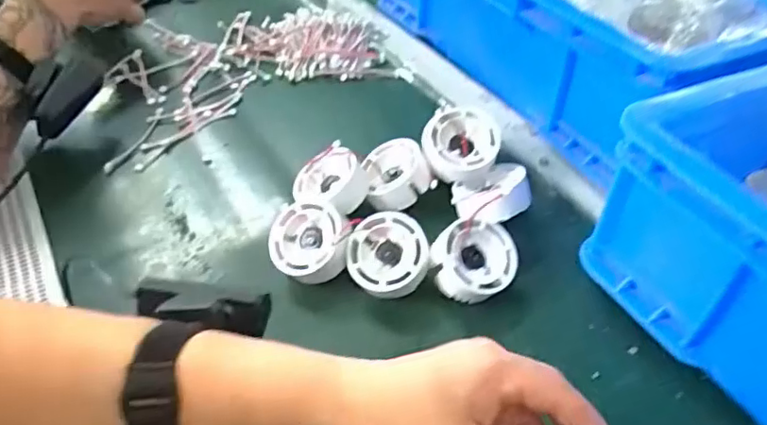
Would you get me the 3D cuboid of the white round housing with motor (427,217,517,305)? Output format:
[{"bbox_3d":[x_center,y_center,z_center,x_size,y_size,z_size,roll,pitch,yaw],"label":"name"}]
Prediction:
[{"bbox_3d":[0.062,0.034,0.410,0.056,0.025,0.049,-7,69,-15],"label":"white round housing with motor"}]

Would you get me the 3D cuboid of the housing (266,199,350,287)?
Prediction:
[{"bbox_3d":[-0.054,0.020,0.428,0.053,0.041,0.057,0,47,0],"label":"housing"}]

